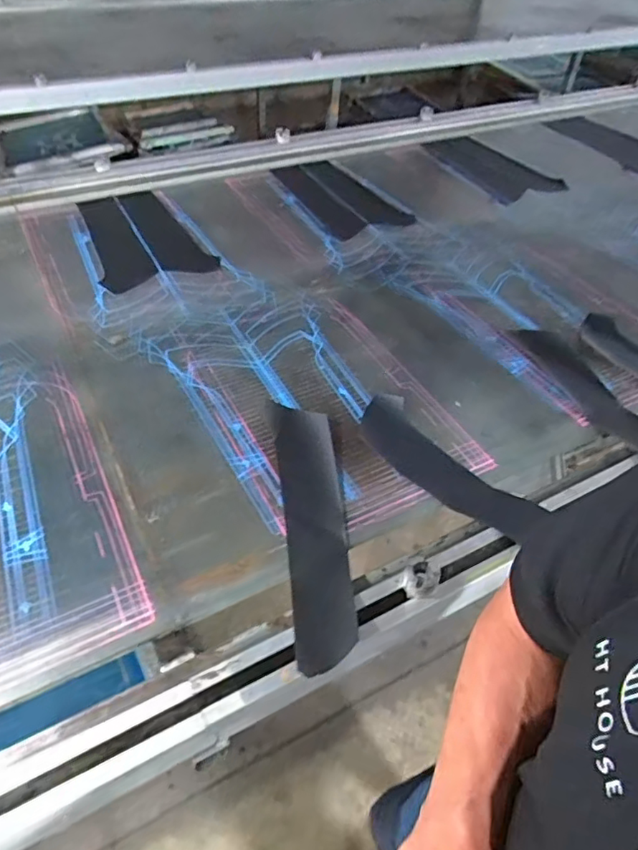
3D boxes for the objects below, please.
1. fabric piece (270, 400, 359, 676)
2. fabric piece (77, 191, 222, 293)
[{"bbox_3d":[-0.004,0.110,0.699,0.079,0.053,0.404,-2,46,-8],"label":"fabric piece"},{"bbox_3d":[-0.380,-0.409,1.192,0.210,0.019,0.392,-17,50,-22],"label":"fabric piece"}]

